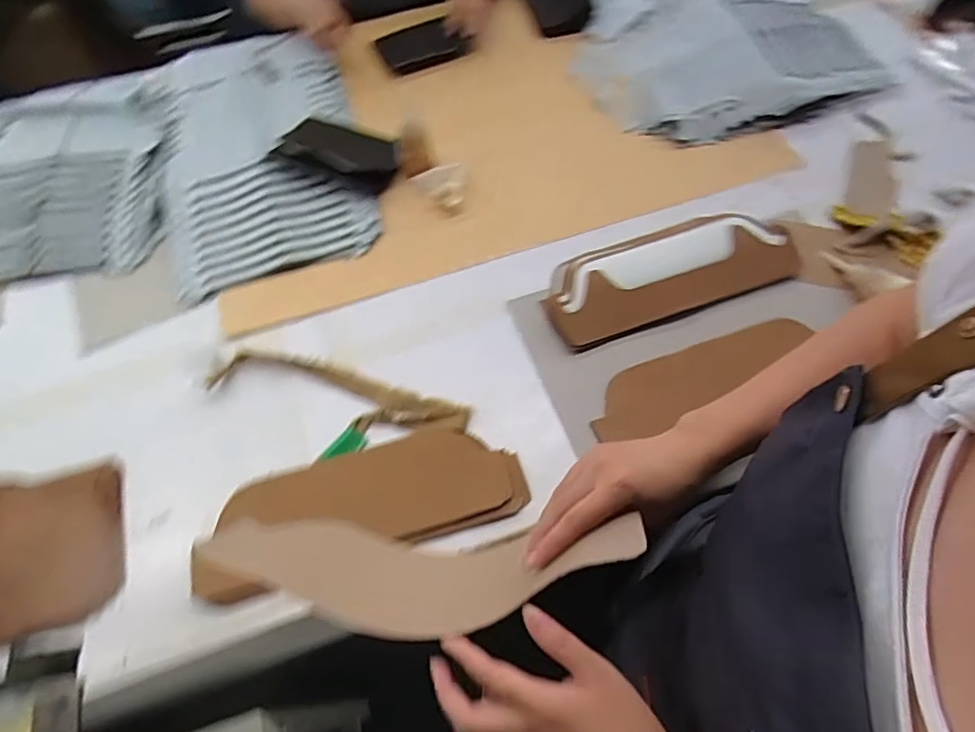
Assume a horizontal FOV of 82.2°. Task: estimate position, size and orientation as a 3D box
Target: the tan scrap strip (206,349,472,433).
[{"bbox_3d":[-0.219,0.045,0.837,0.385,0.025,0.086,13,63,7],"label":"tan scrap strip"}]

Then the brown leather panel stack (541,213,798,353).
[{"bbox_3d":[0.292,-0.159,0.912,0.413,0.033,0.173,-18,64,-9],"label":"brown leather panel stack"}]

